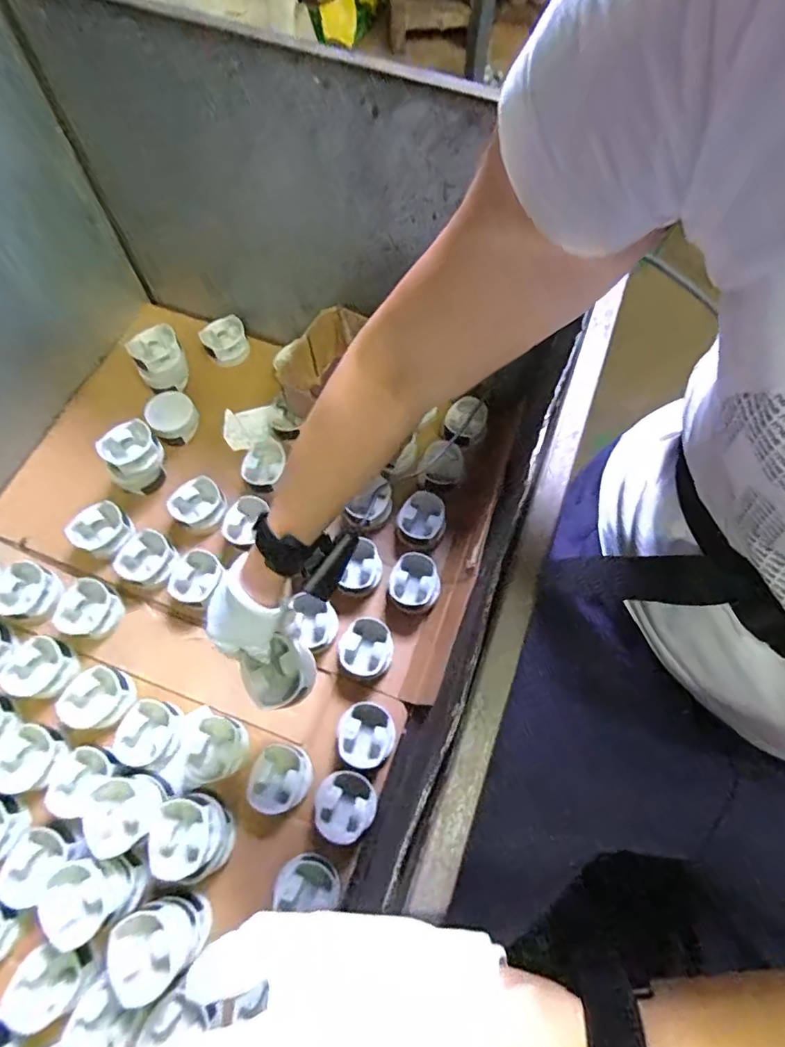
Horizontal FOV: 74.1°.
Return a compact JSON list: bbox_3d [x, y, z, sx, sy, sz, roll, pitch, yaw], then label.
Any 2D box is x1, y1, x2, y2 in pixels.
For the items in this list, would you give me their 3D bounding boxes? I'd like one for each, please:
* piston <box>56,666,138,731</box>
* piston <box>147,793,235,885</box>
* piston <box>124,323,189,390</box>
[{"bbox_3d":[-0.386,0.230,0.687,0.085,0.050,0.076,-7,67,-4],"label":"piston"},{"bbox_3d":[-0.231,0.363,0.601,0.080,0.067,0.087,1,67,-1],"label":"piston"},{"bbox_3d":[-0.383,-0.273,0.853,0.081,0.063,0.083,1,67,-1],"label":"piston"}]

